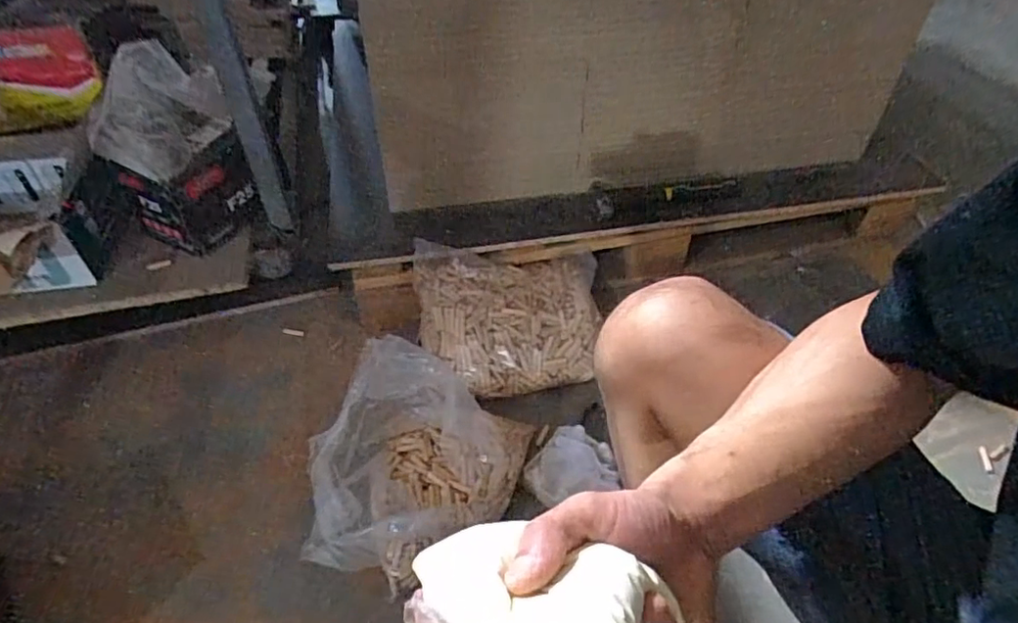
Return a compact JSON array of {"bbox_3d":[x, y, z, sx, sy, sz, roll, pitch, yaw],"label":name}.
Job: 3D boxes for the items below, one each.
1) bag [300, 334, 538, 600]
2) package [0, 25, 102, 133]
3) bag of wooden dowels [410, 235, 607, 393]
[{"bbox_3d":[-0.118,0.183,0.741,0.237,0.153,0.243,12,46,12],"label":"bag"},{"bbox_3d":[-0.909,-0.440,1.107,0.229,0.160,0.051,-30,57,-27],"label":"package"},{"bbox_3d":[0.010,0.007,0.965,0.315,0.127,0.240,-5,45,-5],"label":"bag of wooden dowels"}]

